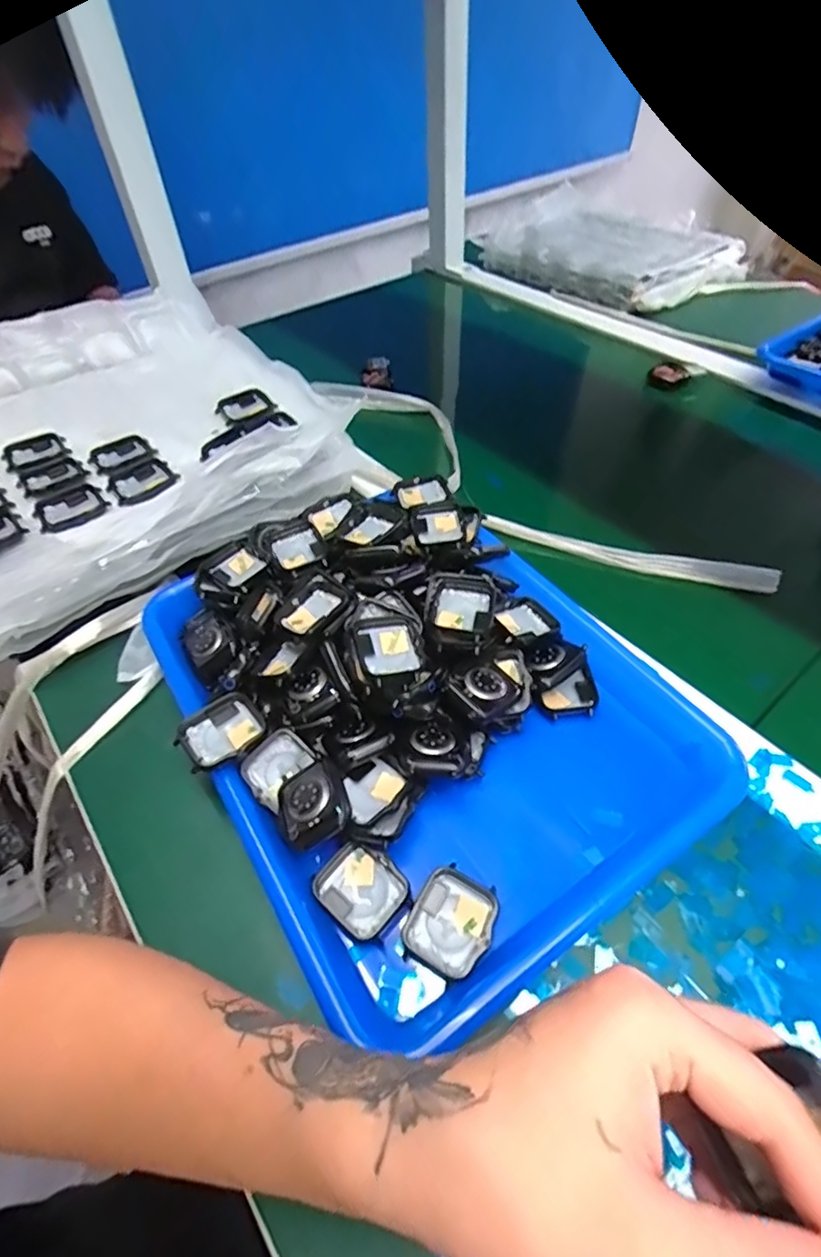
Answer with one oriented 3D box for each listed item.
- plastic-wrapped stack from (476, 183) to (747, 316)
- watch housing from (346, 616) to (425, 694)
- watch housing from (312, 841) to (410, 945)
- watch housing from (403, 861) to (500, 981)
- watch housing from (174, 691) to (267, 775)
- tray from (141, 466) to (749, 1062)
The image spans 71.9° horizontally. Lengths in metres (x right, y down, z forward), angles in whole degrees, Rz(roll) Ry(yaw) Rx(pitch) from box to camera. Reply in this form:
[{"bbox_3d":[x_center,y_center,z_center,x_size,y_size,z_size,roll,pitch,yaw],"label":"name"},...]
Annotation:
[{"bbox_3d":[0.289,-0.577,0.862,0.238,0.049,0.362,-38,58,-26],"label":"plastic-wrapped stack"},{"bbox_3d":[-0.014,0.015,0.332,0.040,0.012,0.049,-16,51,-10],"label":"watch housing"},{"bbox_3d":[-0.025,0.135,0.292,0.042,0.010,0.037,35,60,28],"label":"watch housing"},{"bbox_3d":[0.021,0.146,0.281,0.038,0.008,0.045,22,54,21],"label":"watch housing"},{"bbox_3d":[-0.107,0.061,0.326,0.046,0.015,0.037,-38,58,-26],"label":"watch housing"},{"bbox_3d":[-0.004,0.030,0.353,0.255,0.056,0.331,-29,54,-20],"label":"tray"}]

